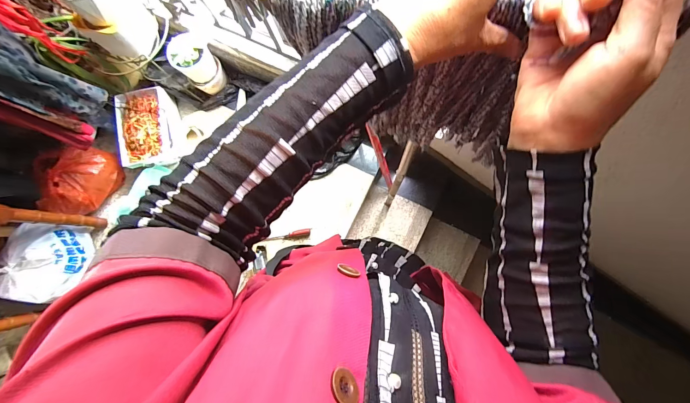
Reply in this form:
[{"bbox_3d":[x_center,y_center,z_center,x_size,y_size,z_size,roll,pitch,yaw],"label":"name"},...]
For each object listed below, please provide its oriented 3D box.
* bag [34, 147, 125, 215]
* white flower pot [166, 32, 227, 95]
[{"bbox_3d":[-1.004,-0.079,1.150,0.216,0.171,0.245,-3,85,3],"label":"bag"},{"bbox_3d":[-0.530,-0.499,1.112,0.122,0.189,0.133,0,85,4],"label":"white flower pot"}]

